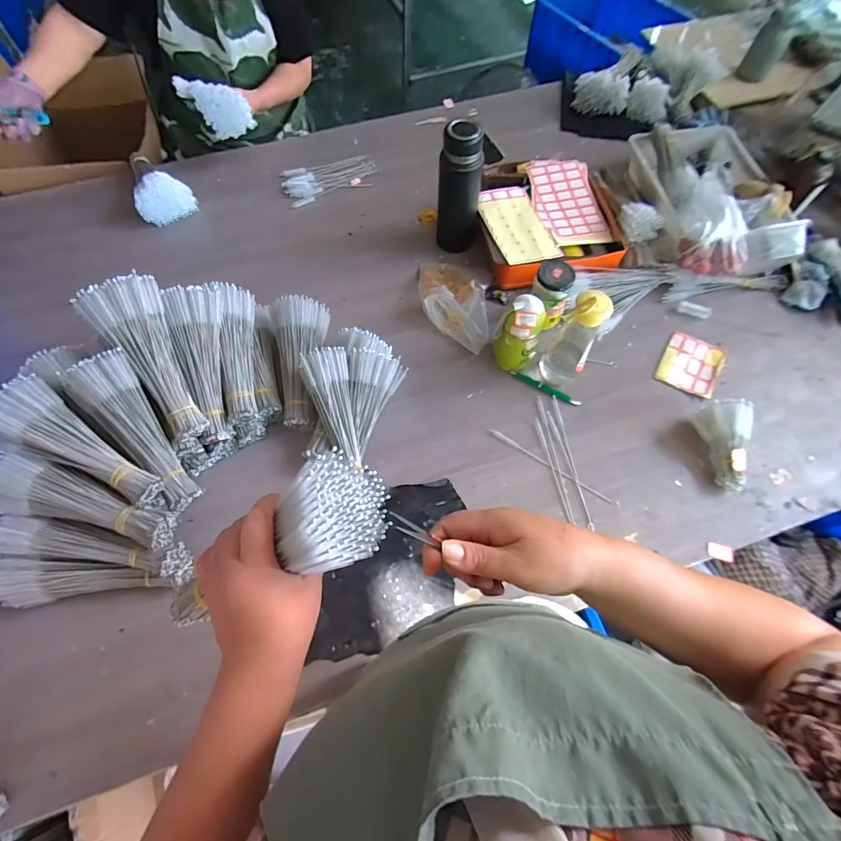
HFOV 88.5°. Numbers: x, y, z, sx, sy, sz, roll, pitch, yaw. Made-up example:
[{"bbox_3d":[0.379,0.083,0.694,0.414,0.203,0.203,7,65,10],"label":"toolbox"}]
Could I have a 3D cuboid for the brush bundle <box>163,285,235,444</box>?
[{"bbox_3d":[-0.338,-0.088,0.674,0.062,0.060,0.241,-9,93,-4],"label":"brush bundle"}]

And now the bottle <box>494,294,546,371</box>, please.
[{"bbox_3d":[0.169,-0.142,0.736,0.064,0.156,0.066,0,65,-1],"label":"bottle"}]

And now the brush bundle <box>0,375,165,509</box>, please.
[{"bbox_3d":[-0.465,0.040,0.579,0.245,0.048,0.099,36,71,-8],"label":"brush bundle"}]

